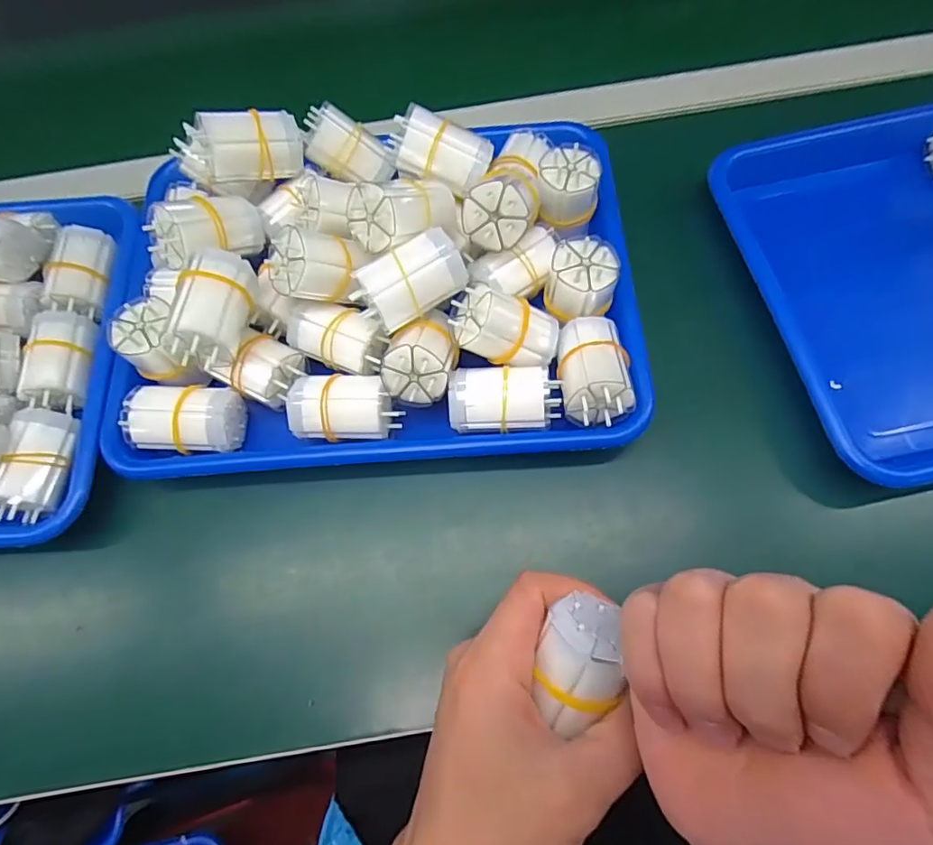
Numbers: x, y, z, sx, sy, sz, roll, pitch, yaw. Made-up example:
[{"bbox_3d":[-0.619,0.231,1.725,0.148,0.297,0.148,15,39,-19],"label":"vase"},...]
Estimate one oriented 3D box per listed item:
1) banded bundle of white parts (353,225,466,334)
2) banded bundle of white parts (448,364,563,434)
[{"bbox_3d":[-0.032,-0.077,0.310,0.061,0.038,0.032,-30,71,-9],"label":"banded bundle of white parts"},{"bbox_3d":[0.023,-0.010,0.326,0.063,0.043,0.037,-5,69,0],"label":"banded bundle of white parts"}]

